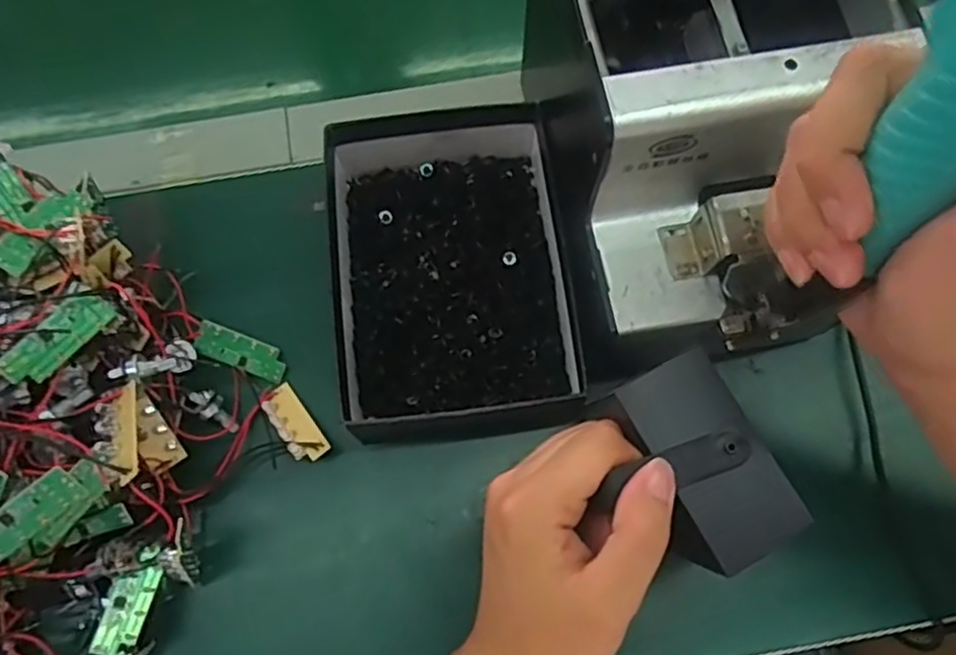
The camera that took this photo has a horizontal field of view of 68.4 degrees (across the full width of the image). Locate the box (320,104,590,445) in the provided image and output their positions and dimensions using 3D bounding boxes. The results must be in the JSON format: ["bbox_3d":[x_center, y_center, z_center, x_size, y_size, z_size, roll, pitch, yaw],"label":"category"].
[{"bbox_3d":[-0.014,-0.035,0.365,0.124,0.044,0.176,-7,72,-2],"label":"box"}]

